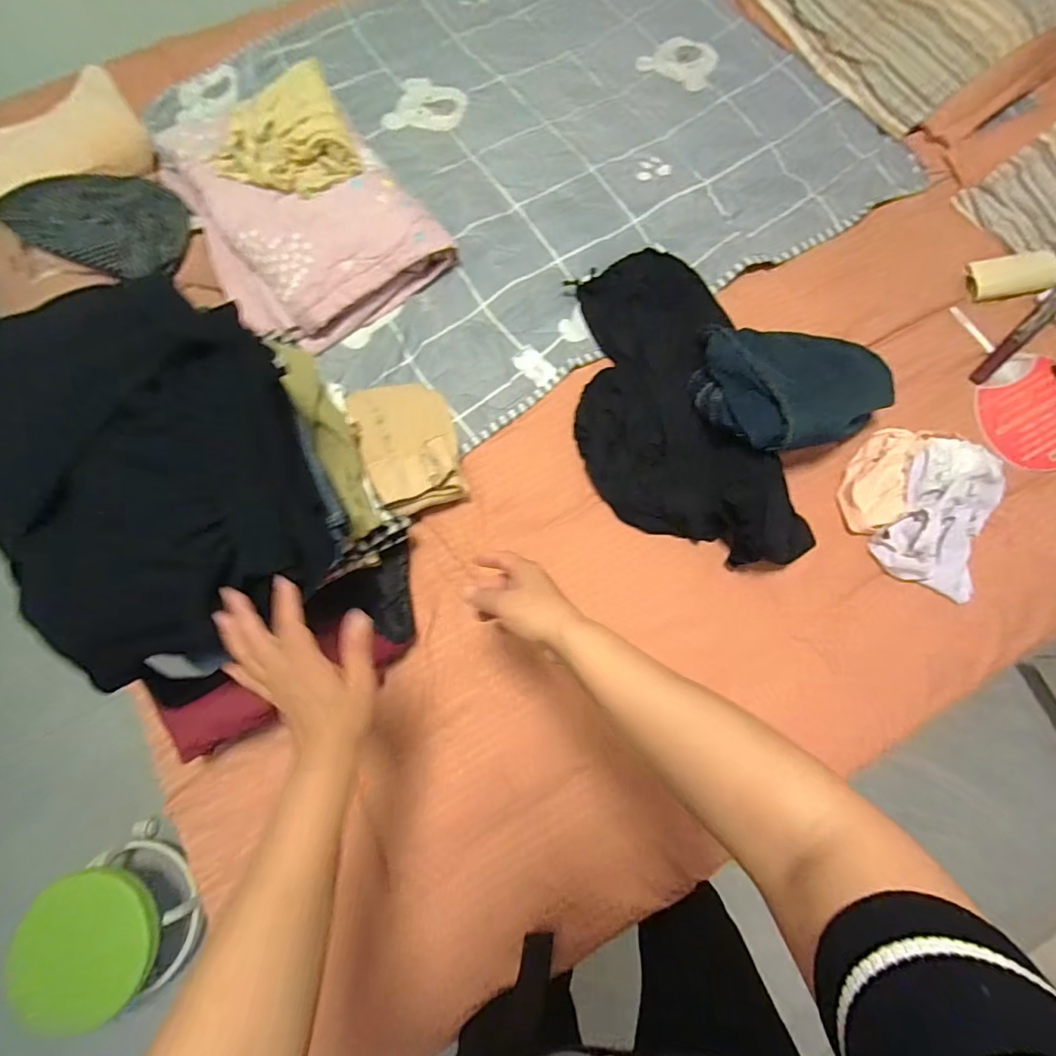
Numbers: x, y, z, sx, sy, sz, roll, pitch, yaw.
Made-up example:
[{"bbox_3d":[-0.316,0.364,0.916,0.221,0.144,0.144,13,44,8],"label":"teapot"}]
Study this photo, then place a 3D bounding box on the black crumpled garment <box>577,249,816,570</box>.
[{"bbox_3d":[0.222,-0.197,0.785,0.295,0.082,0.555,-12,75,-5],"label":"black crumpled garment"}]

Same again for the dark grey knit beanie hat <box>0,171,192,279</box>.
[{"bbox_3d":[-0.617,-0.443,0.715,0.211,0.063,0.165,4,76,1],"label":"dark grey knit beanie hat"}]

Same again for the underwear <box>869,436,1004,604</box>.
[{"bbox_3d":[0.632,-0.022,0.755,0.156,0.057,0.247,30,76,6],"label":"underwear"}]

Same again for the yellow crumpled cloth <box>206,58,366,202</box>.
[{"bbox_3d":[-0.389,-0.616,0.789,0.212,0.051,0.194,-19,76,-5],"label":"yellow crumpled cloth"}]

